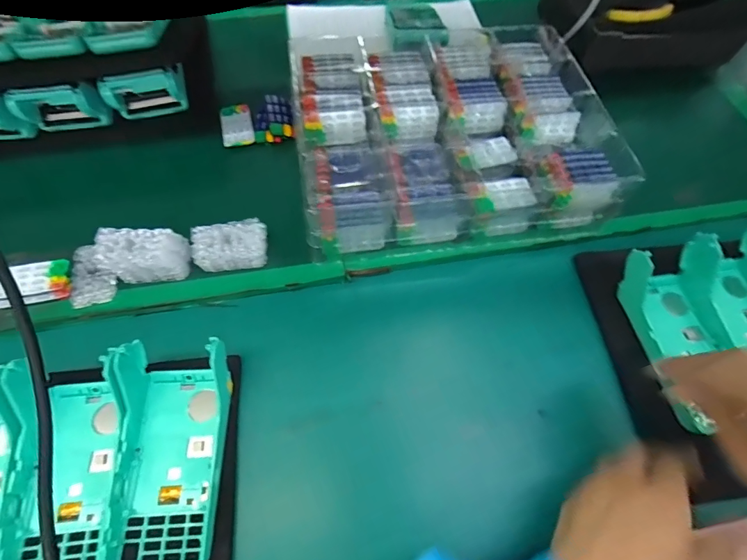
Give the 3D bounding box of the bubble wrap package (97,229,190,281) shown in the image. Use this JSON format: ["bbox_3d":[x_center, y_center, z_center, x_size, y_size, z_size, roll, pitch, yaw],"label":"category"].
[{"bbox_3d":[-0.222,-0.021,0.390,0.069,0.053,0.044,-7,63,-6],"label":"bubble wrap package"}]

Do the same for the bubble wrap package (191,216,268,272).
[{"bbox_3d":[-0.144,-0.032,0.408,0.071,0.042,0.040,-11,63,-8],"label":"bubble wrap package"}]

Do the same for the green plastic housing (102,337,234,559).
[{"bbox_3d":[-0.164,0.136,0.307,0.080,0.057,0.165,0,62,-2],"label":"green plastic housing"}]

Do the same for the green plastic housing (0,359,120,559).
[{"bbox_3d":[-0.246,0.148,0.299,0.081,0.052,0.164,-9,63,-7],"label":"green plastic housing"}]

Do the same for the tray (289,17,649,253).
[{"bbox_3d":[0.073,-0.174,0.467,0.350,0.084,0.273,-8,63,-6],"label":"tray"}]

